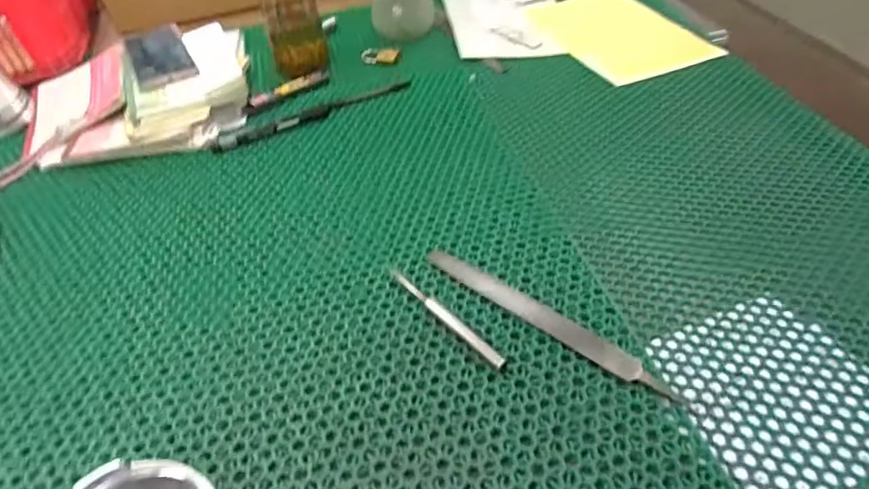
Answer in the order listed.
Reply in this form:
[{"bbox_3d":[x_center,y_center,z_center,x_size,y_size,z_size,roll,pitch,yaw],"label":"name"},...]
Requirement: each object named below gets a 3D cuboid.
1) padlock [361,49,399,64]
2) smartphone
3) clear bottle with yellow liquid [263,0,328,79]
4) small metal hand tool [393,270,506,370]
[{"bbox_3d":[-0.080,-0.272,0.773,0.059,0.016,0.021,12,47,15],"label":"padlock"},{"bbox_3d":[-0.375,-0.260,0.732,0.073,0.010,0.174,-23,46,-17],"label":"smartphone"},{"bbox_3d":[-0.191,-0.318,0.709,0.070,0.182,0.068,-13,46,-9],"label":"clear bottle with yellow liquid"},{"bbox_3d":[0.008,0.058,0.445,0.013,0.010,0.135,-34,53,-27],"label":"small metal hand tool"}]

